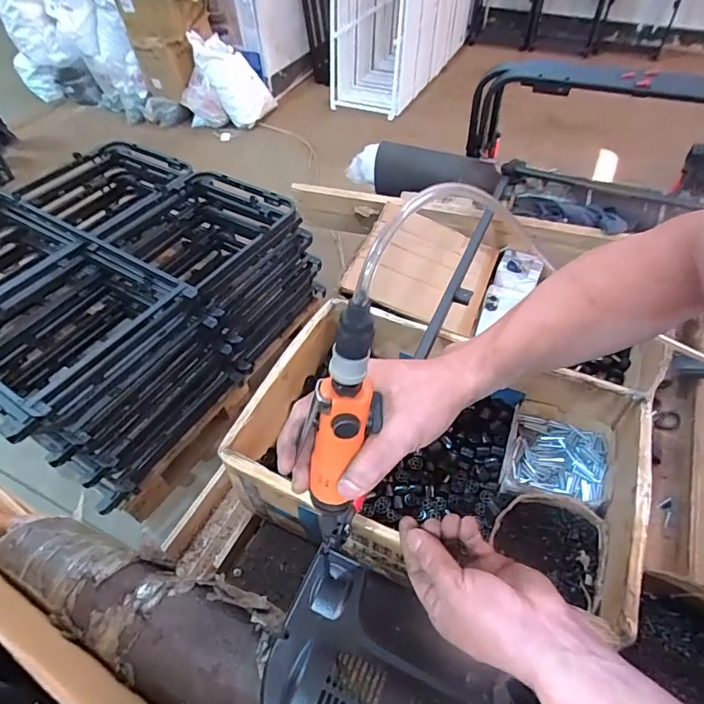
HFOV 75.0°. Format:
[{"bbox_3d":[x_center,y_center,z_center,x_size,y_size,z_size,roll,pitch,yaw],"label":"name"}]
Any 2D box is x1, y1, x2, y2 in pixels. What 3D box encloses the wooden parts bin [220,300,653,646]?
[{"bbox_3d":[0.124,0.147,0.687,0.516,0.162,0.334,18,53,16],"label":"wooden parts bin"}]

